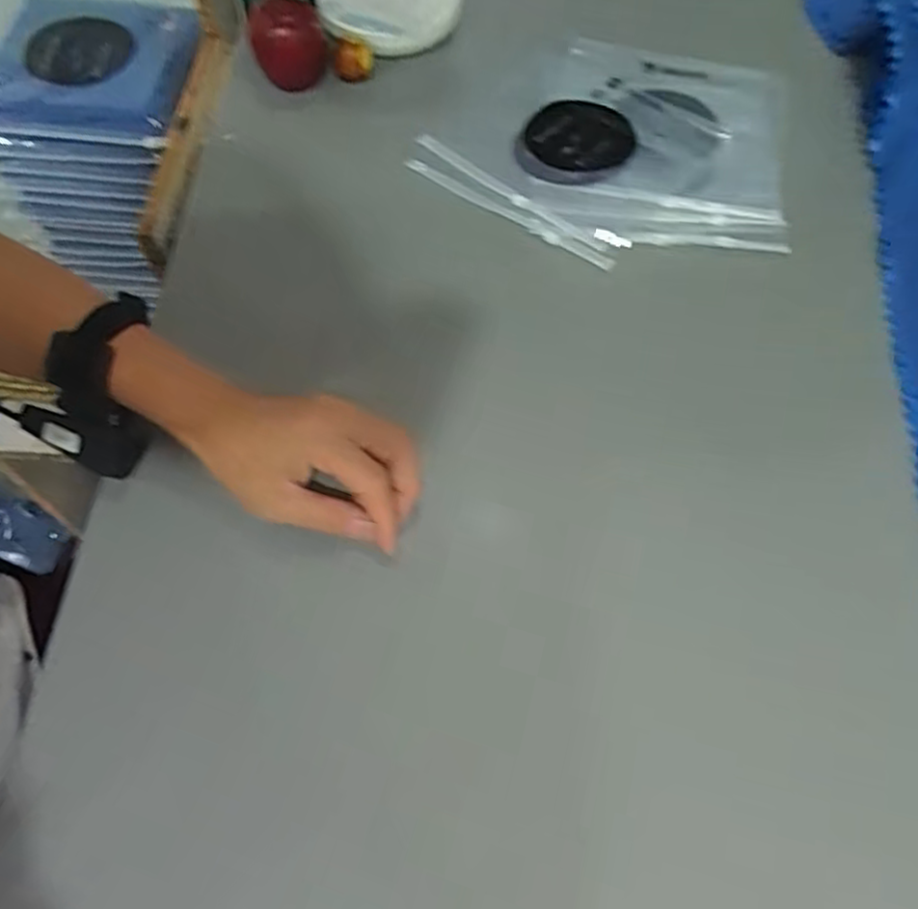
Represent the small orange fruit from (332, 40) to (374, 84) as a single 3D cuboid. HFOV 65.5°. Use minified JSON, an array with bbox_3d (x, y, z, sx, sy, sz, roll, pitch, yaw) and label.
[{"bbox_3d":[-0.094,-0.349,0.626,0.035,0.028,0.038,-6,60,-4],"label":"small orange fruit"}]

